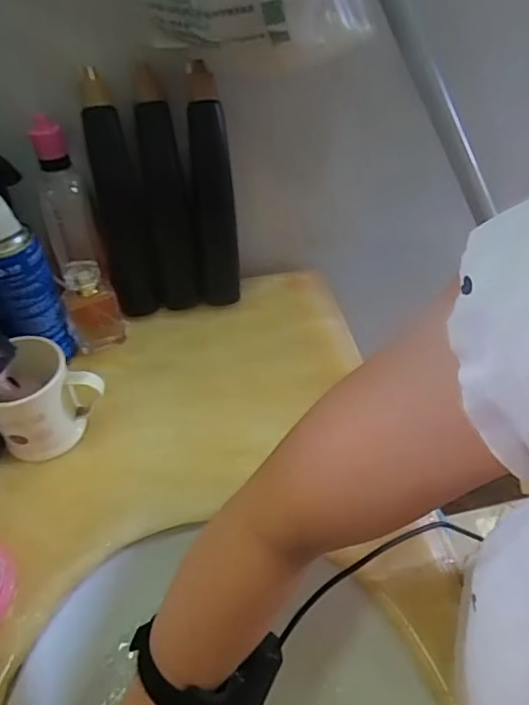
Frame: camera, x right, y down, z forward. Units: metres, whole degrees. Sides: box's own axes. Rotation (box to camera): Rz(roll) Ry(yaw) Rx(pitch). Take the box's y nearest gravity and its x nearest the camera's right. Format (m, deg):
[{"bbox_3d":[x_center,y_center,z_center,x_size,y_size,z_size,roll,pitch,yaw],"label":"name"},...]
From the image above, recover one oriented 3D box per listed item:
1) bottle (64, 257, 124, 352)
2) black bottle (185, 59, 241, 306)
[{"bbox_3d":[-0.191,-0.051,0.589,0.054,0.113,0.032,-9,47,-8],"label":"bottle"},{"bbox_3d":[-0.057,-0.168,0.622,0.051,0.322,0.041,-5,46,-4],"label":"black bottle"}]

